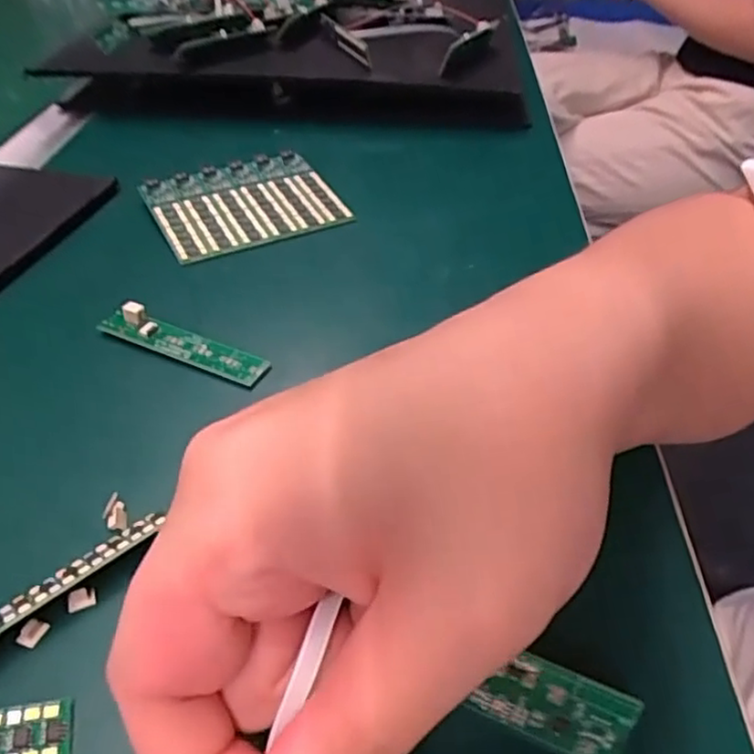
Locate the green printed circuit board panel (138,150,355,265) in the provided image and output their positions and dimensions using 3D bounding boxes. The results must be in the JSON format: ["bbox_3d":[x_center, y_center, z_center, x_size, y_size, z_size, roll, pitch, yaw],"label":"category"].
[{"bbox_3d":[-0.078,-0.104,0.397,0.103,0.011,0.083,-21,44,-21],"label":"green printed circuit board panel"}]

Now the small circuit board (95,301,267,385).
[{"bbox_3d":[-0.086,-0.017,0.296,0.082,0.009,0.017,18,44,21],"label":"small circuit board"}]

